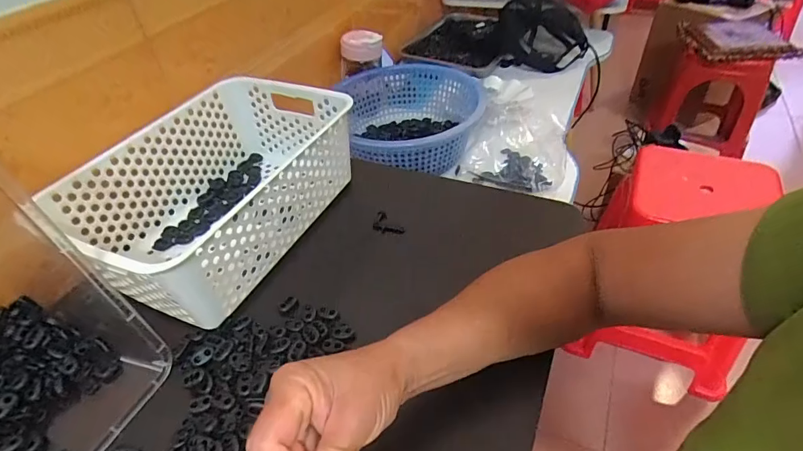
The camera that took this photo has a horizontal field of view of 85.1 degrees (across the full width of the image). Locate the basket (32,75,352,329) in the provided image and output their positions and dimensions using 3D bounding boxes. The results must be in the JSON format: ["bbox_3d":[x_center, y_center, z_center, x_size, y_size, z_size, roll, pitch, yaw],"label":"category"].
[{"bbox_3d":[-0.204,-0.044,0.499,0.212,0.117,0.289,19,48,22],"label":"basket"}]

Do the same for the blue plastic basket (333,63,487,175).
[{"bbox_3d":[0.028,-0.176,0.750,0.258,0.103,0.254,-13,44,-9],"label":"blue plastic basket"}]

